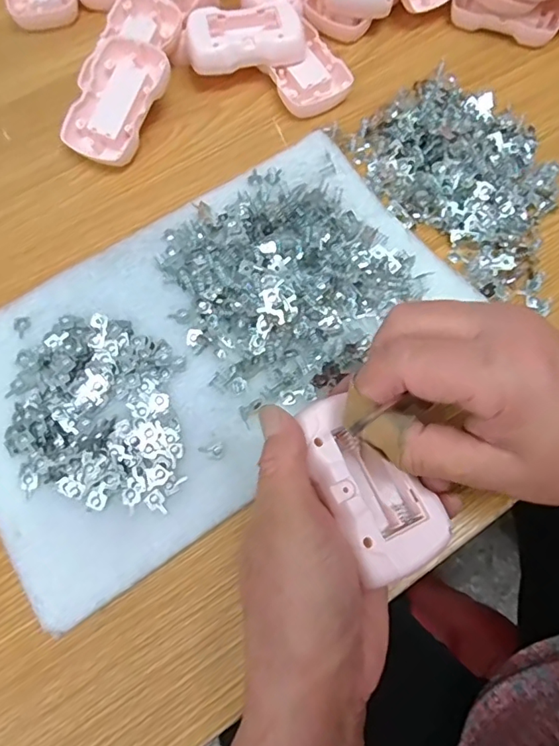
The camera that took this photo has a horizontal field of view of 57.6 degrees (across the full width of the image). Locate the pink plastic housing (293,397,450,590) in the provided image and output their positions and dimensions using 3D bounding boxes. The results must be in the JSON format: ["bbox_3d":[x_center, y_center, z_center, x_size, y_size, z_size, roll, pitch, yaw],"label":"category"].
[{"bbox_3d":[0.043,0.050,0.237,0.045,0.022,0.083,-24,70,-9],"label":"pink plastic housing"}]

